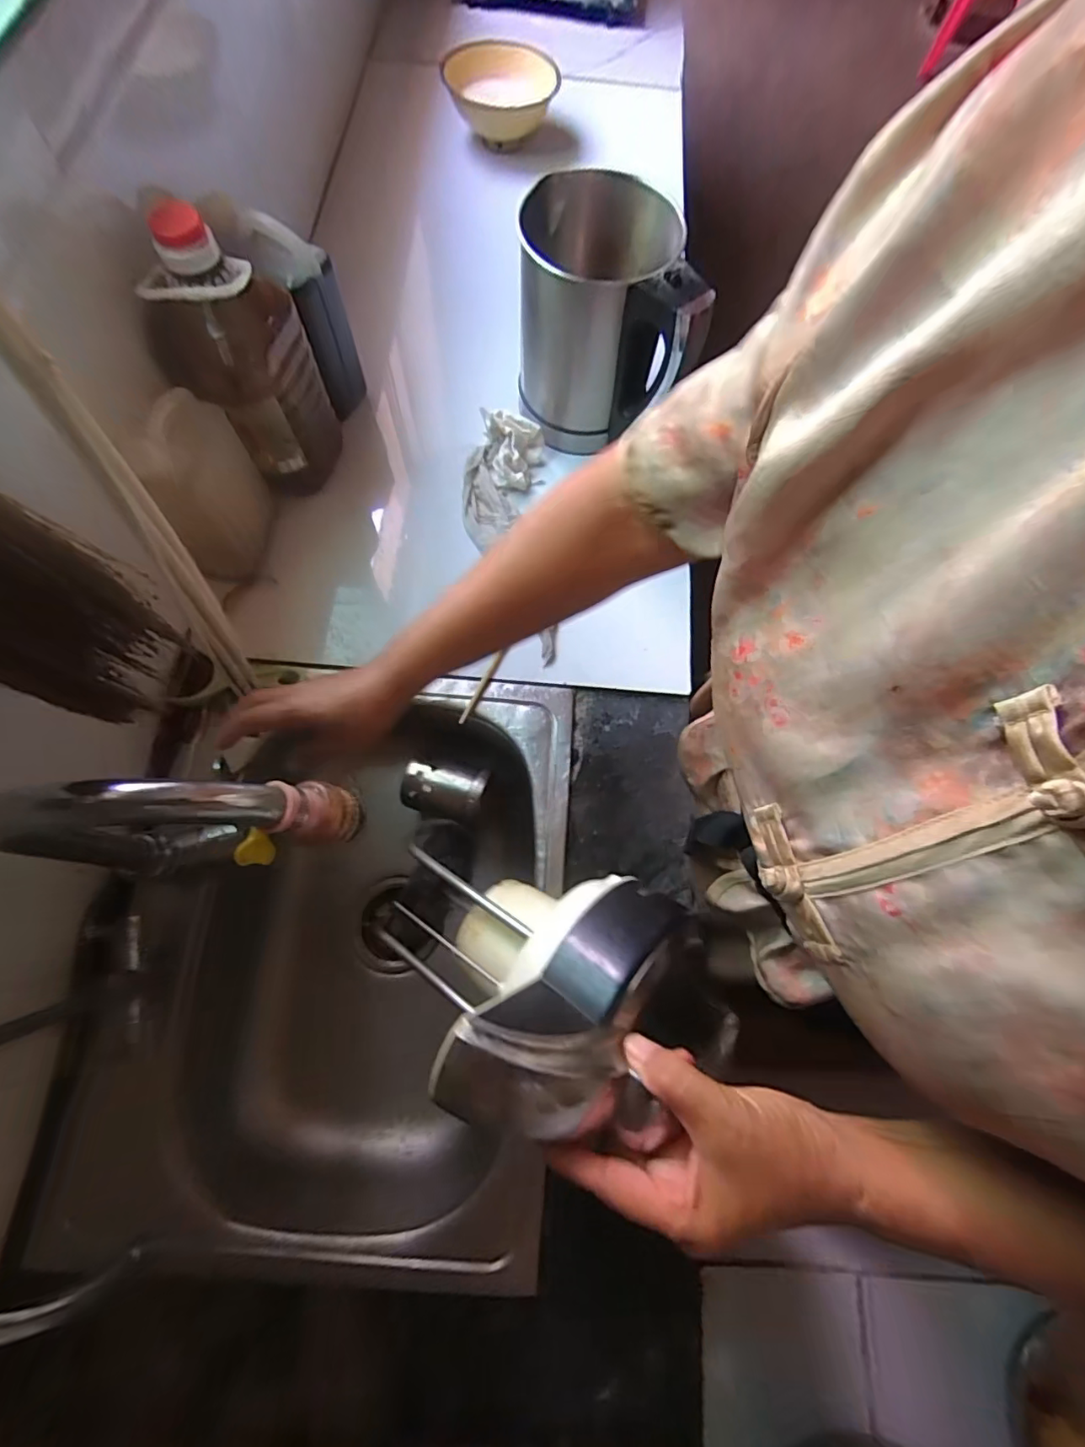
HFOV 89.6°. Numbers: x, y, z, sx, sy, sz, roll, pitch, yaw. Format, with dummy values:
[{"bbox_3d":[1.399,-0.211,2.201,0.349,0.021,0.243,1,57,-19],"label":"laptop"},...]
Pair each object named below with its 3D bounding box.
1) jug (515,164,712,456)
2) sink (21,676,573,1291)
[{"bbox_3d":[0.065,-0.436,0.625,0.166,0.201,0.213,-8,69,-5],"label":"jug"},{"bbox_3d":[-0.182,0.230,0.589,0.377,0.172,0.502,5,68,0],"label":"sink"}]

